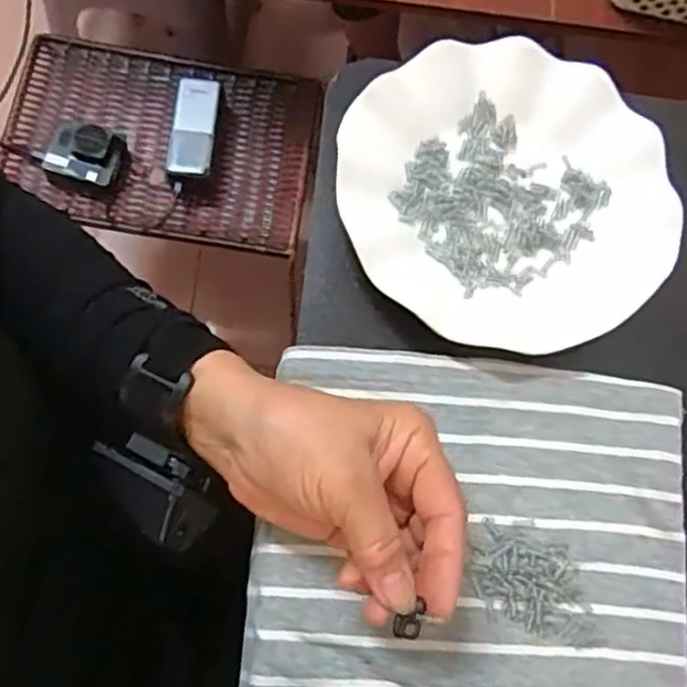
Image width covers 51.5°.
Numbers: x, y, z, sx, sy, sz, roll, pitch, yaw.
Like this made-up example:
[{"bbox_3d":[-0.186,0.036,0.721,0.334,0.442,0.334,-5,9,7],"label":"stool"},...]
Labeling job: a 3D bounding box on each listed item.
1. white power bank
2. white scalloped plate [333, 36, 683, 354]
[{"bbox_3d":[-0.176,-0.256,0.837,0.048,0.023,0.114,8,87,2],"label":"white power bank"},{"bbox_3d":[0.090,-0.083,0.395,0.179,0.030,0.174,1,73,-4],"label":"white scalloped plate"}]

